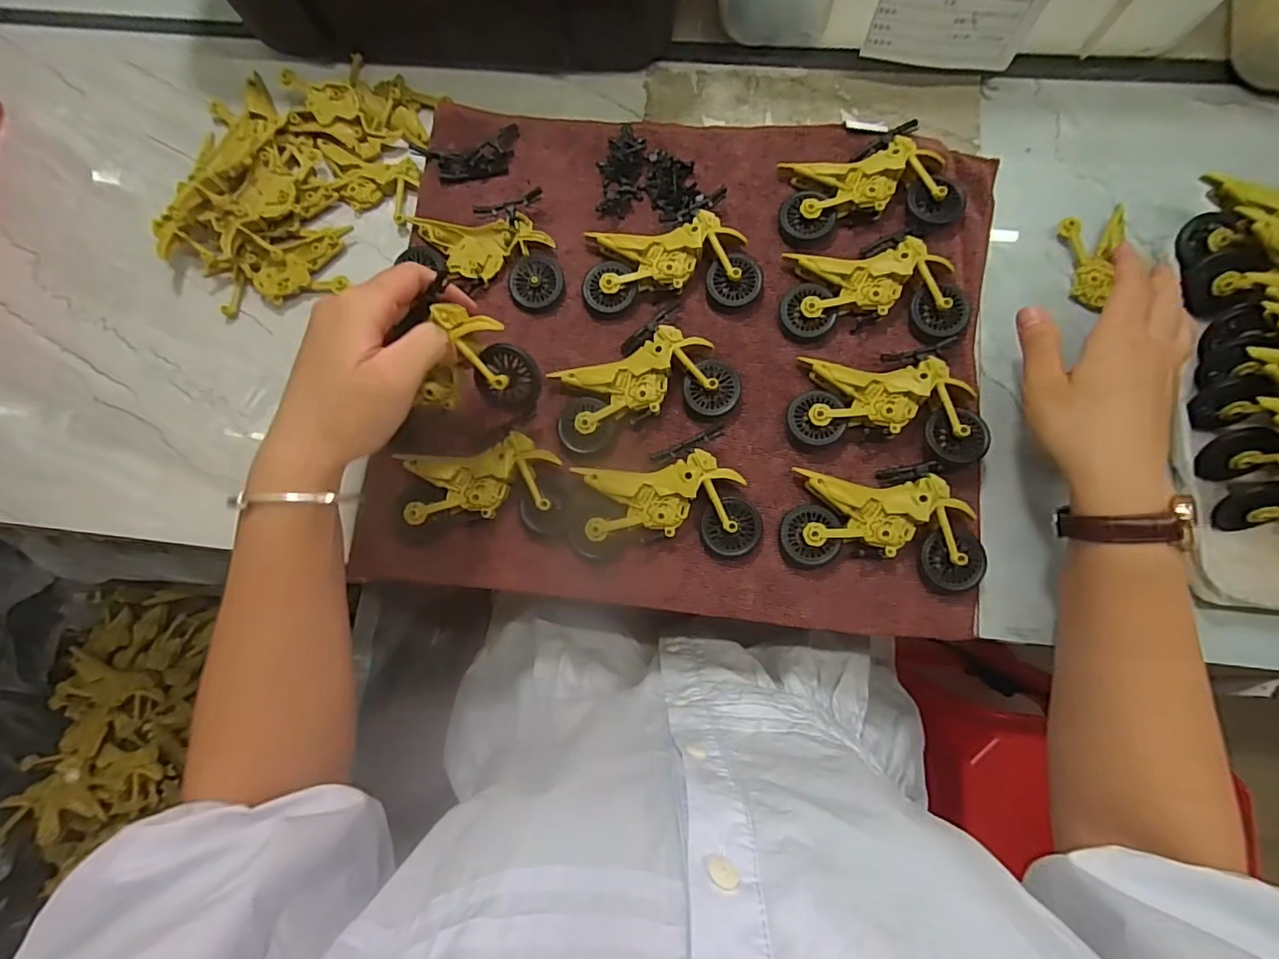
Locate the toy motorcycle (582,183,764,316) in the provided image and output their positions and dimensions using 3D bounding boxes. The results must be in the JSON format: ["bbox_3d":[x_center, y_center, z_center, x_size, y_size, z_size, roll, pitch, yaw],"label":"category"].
[{"bbox_3d":[0.019,-0.146,0.361,0.112,0.019,0.075,-11,81,1],"label":"toy motorcycle"}]

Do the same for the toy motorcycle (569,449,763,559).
[{"bbox_3d":[0.016,0.017,0.337,0.114,0.019,0.060,-1,82,2],"label":"toy motorcycle"}]

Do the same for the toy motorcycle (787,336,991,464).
[{"bbox_3d":[0.152,-0.046,0.339,0.111,0.024,0.075,-5,81,2],"label":"toy motorcycle"}]

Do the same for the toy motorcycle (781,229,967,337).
[{"bbox_3d":[0.154,-0.128,0.356,0.115,0.021,0.066,2,82,3],"label":"toy motorcycle"}]

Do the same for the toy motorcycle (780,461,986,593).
[{"bbox_3d":[0.151,0.024,0.329,0.116,0.021,0.070,10,82,4],"label":"toy motorcycle"}]

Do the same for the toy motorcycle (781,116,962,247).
[{"bbox_3d":[0.153,-0.203,0.369,0.114,0.023,0.073,-6,81,2],"label":"toy motorcycle"}]

